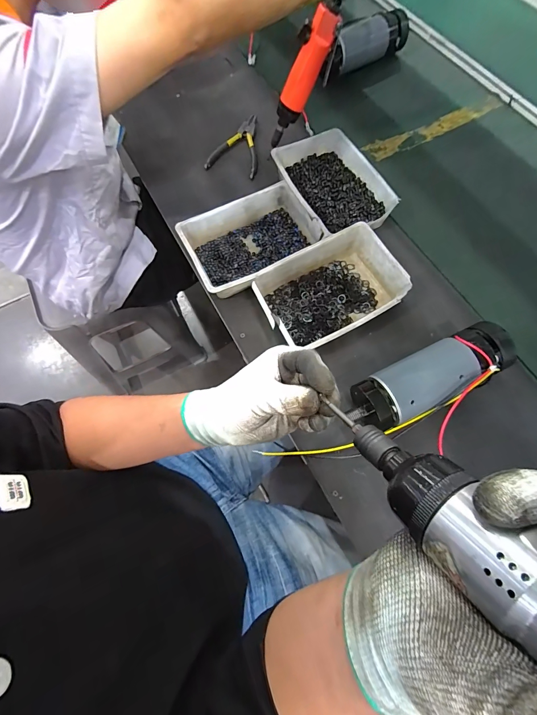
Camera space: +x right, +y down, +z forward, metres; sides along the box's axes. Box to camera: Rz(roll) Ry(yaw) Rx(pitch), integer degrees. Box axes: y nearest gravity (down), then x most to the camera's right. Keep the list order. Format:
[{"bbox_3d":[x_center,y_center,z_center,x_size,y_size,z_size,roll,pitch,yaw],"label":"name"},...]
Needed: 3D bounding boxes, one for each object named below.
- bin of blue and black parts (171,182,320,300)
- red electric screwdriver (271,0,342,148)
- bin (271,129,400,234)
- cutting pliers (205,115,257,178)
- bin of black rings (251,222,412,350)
[{"bbox_3d":[-0.027,-0.182,0.519,0.198,0.060,0.144,-26,72,-9],"label":"bin of blue and black parts"},{"bbox_3d":[0.047,-0.438,0.511,0.041,0.205,0.039,-12,69,-31],"label":"red electric screwdriver"},{"bbox_3d":[0.109,-0.292,0.558,0.152,0.059,0.198,-24,72,-9],"label":"bin"},{"bbox_3d":[-0.055,-0.416,0.623,0.093,0.024,0.140,16,71,5],"label":"cutting pliers"},{"bbox_3d":[0.093,-0.096,0.482,0.204,0.054,0.138,-30,73,-11],"label":"bin of black rings"}]

